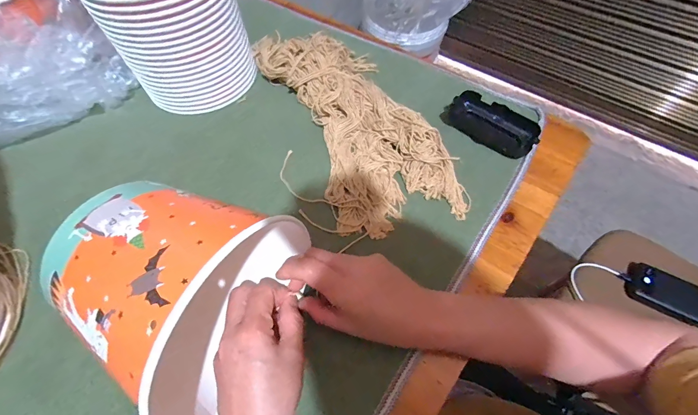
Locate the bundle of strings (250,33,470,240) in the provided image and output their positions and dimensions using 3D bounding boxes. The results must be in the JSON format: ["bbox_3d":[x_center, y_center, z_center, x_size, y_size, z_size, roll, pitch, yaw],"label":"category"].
[{"bbox_3d":[0.007,-0.119,0.426,0.153,0.051,0.333,-22,62,-11],"label":"bundle of strings"}]

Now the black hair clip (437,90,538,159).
[{"bbox_3d":[0.184,-0.108,0.425,0.055,0.034,0.120,-41,67,-20],"label":"black hair clip"}]

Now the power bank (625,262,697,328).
[{"bbox_3d":[0.603,0.167,0.594,0.158,0.032,0.074,28,63,17],"label":"power bank"}]

